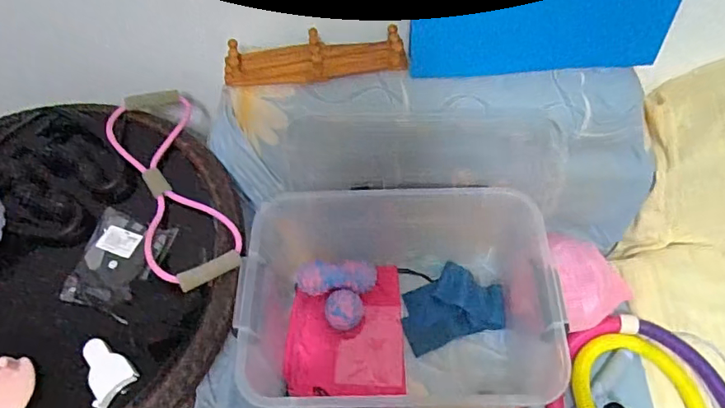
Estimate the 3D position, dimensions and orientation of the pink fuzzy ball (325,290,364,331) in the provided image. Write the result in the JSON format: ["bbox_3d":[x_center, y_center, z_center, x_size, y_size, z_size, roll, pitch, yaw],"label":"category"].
[{"bbox_3d":[-0.033,0.195,0.958,0.068,0.069,0.067,-1,60,2],"label":"pink fuzzy ball"}]

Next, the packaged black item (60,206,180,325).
[{"bbox_3d":[-0.368,0.086,0.798,0.129,0.017,0.151,15,62,11],"label":"packaged black item"}]

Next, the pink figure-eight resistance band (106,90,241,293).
[{"bbox_3d":[-0.313,-0.039,0.866,0.137,0.042,0.395,-22,62,-10],"label":"pink figure-eight resistance band"}]

